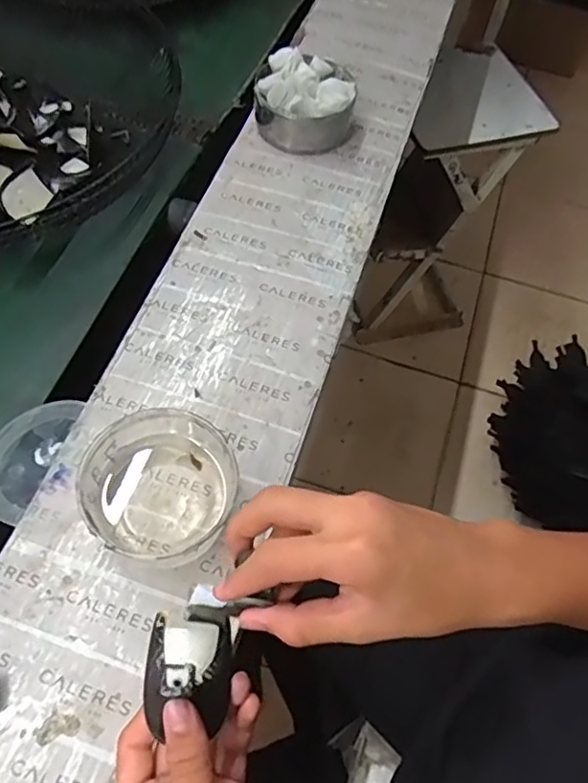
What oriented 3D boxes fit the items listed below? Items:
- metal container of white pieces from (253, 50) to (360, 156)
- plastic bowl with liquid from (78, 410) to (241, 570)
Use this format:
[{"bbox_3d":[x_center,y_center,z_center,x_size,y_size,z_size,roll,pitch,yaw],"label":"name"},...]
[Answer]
[{"bbox_3d":[0.013,-0.351,0.734,0.114,0.075,0.110,6,60,0],"label":"metal container of white pieces"},{"bbox_3d":[-0.105,0.077,0.487,0.110,0.061,0.120,32,63,14],"label":"plastic bowl with liquid"}]

